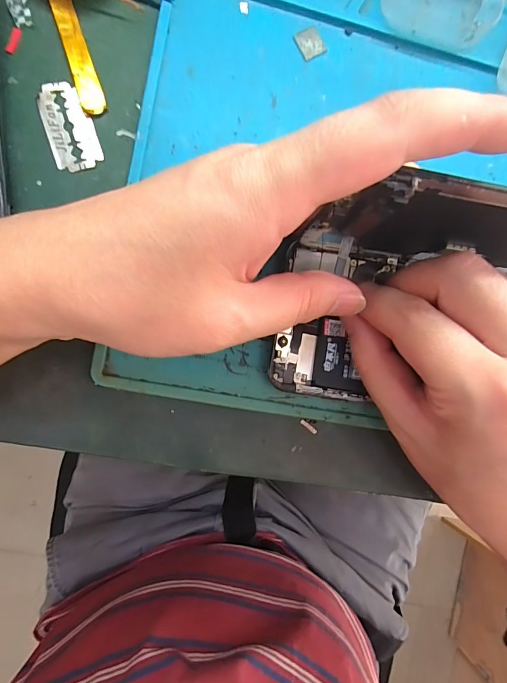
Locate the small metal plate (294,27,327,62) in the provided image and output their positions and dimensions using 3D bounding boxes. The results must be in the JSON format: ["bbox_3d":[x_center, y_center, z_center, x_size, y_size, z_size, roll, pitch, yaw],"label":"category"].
[{"bbox_3d":[0.030,-0.156,0.190,0.015,0.004,0.015,-31,95,-9],"label":"small metal plate"}]

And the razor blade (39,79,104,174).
[{"bbox_3d":[-0.089,-0.104,0.175,0.022,0.004,0.042,-16,93,-15],"label":"razor blade"}]

